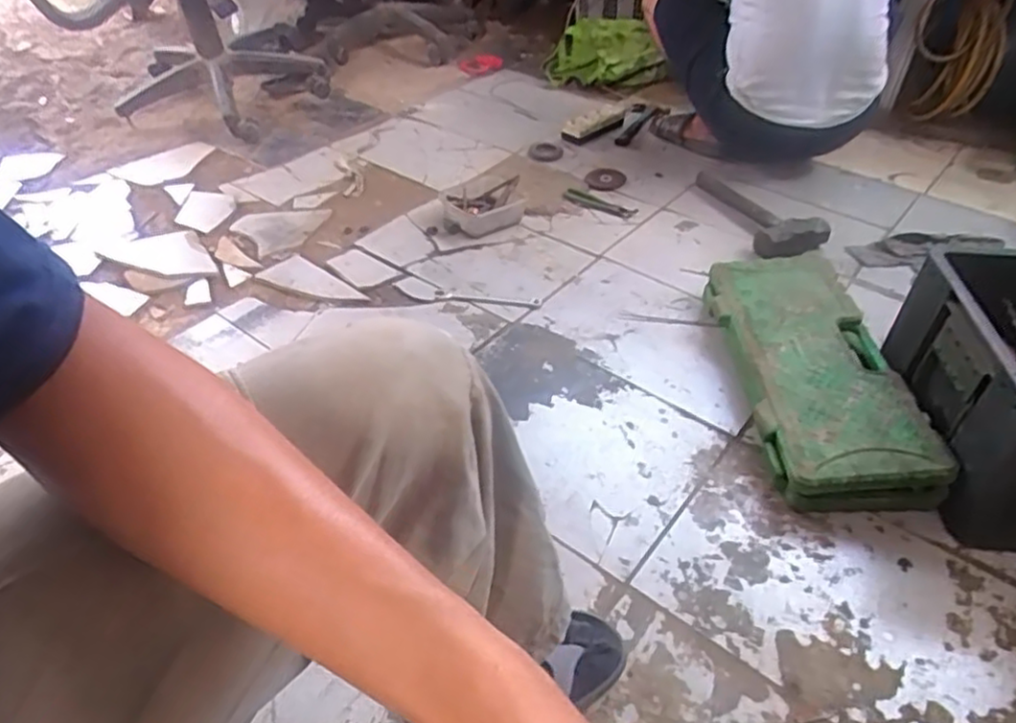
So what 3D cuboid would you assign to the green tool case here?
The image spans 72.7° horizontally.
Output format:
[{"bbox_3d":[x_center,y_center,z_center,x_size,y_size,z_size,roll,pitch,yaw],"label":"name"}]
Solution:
[{"bbox_3d":[0.443,0.008,1.024,0.200,0.099,0.472,0,41,-2],"label":"green tool case"}]

